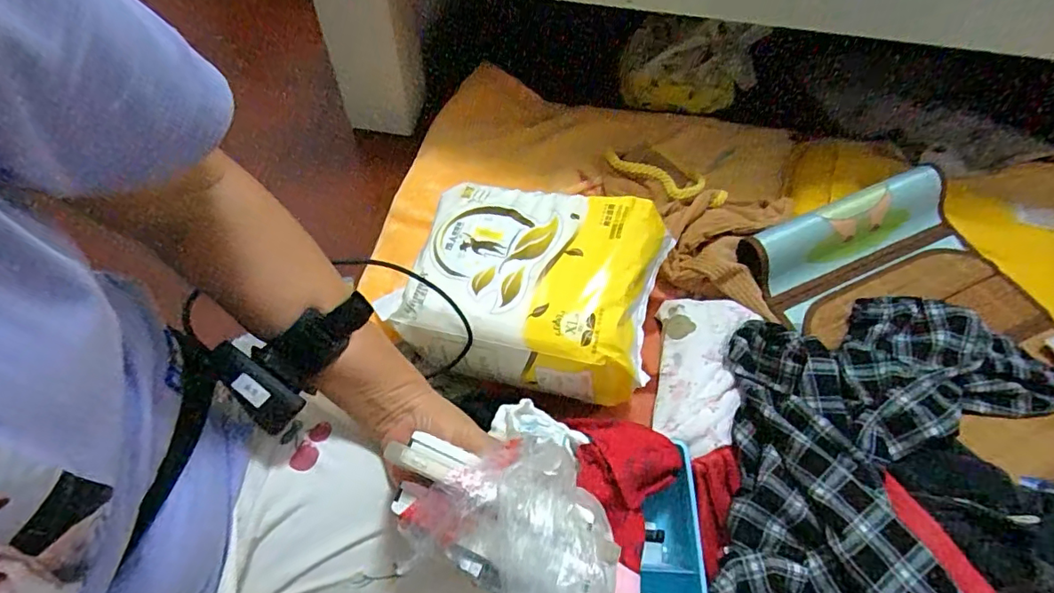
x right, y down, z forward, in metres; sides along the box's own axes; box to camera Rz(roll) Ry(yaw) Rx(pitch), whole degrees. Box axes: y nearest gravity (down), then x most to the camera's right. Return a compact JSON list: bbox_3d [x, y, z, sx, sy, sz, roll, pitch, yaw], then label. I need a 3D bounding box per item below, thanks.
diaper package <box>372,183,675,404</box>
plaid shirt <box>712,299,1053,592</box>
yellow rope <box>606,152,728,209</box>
[{"bbox_3d":[0.009,-0.011,0.636,0.286,0.142,0.227,15,60,5],"label":"diaper package"},{"bbox_3d":[0.358,0.212,0.543,0.343,0.090,0.573,28,62,13],"label":"plaid shirt"},{"bbox_3d":[0.213,-0.182,0.825,0.196,0.031,0.050,23,61,10],"label":"yellow rope"}]

